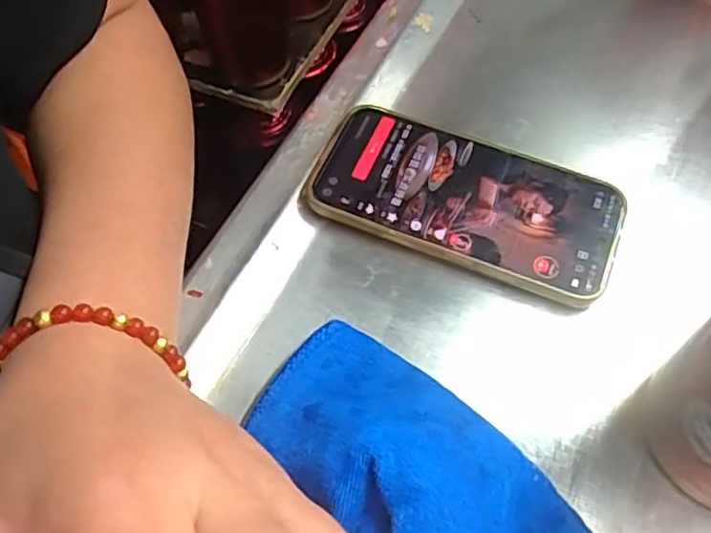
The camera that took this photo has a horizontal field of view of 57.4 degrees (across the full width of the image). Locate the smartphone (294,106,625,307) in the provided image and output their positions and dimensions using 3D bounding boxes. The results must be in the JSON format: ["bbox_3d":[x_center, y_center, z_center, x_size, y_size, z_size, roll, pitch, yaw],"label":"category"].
[{"bbox_3d":[0.057,-0.038,0.338,0.155,0.015,0.079,19,61,12],"label":"smartphone"}]

